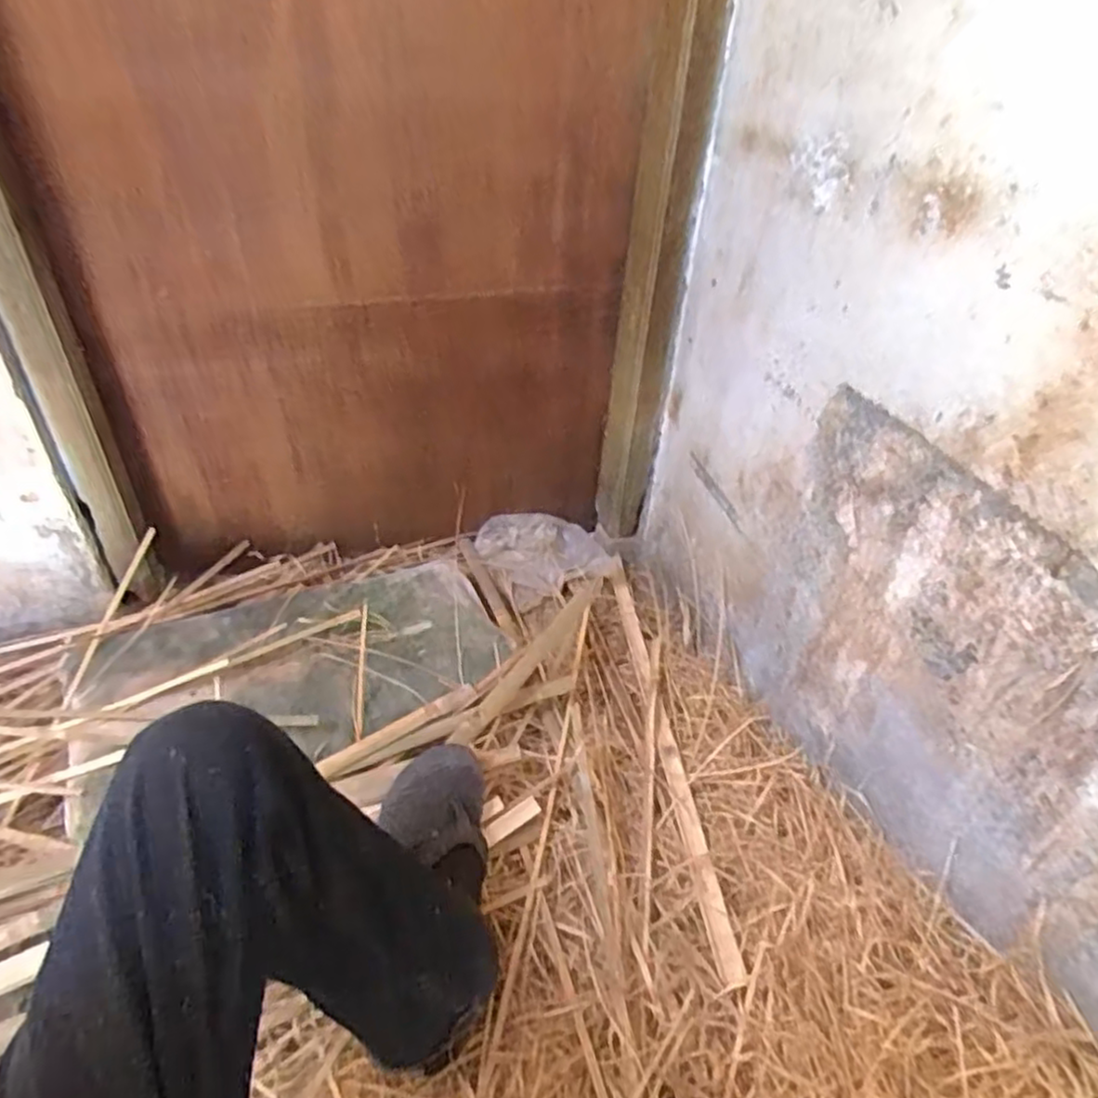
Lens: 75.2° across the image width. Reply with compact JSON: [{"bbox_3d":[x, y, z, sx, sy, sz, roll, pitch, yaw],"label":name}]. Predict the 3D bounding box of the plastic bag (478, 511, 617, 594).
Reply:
[{"bbox_3d":[-0.006,0.008,1.372,0.241,0.060,0.182,-9,41,-13],"label":"plastic bag"}]

